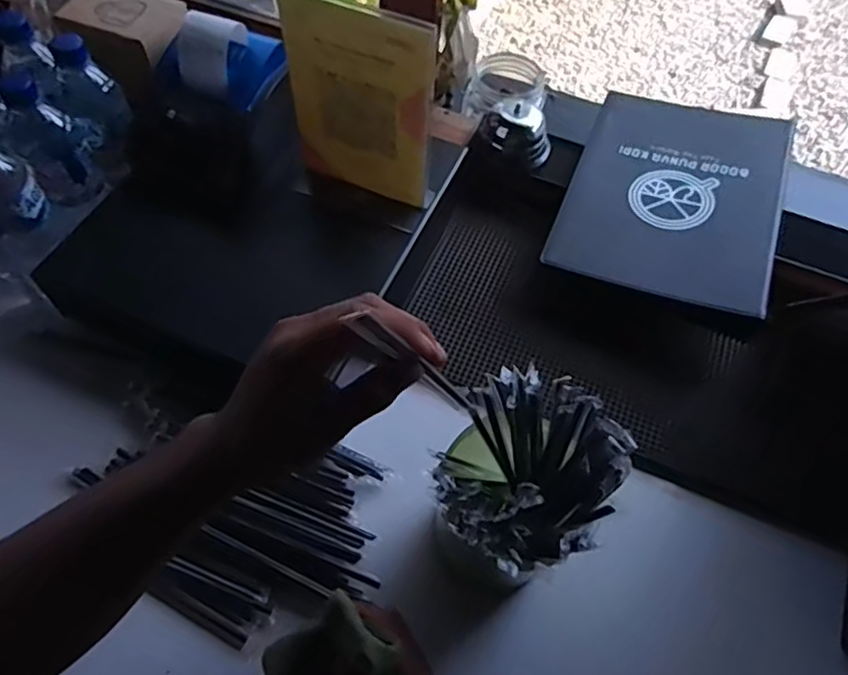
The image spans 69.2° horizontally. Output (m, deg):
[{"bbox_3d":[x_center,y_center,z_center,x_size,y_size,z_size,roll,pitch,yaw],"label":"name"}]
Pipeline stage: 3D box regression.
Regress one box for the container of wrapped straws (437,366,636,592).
[{"bbox_3d":[0.073,0.131,0.499,0.111,0.191,0.139,27,61,13],"label":"container of wrapped straws"}]

